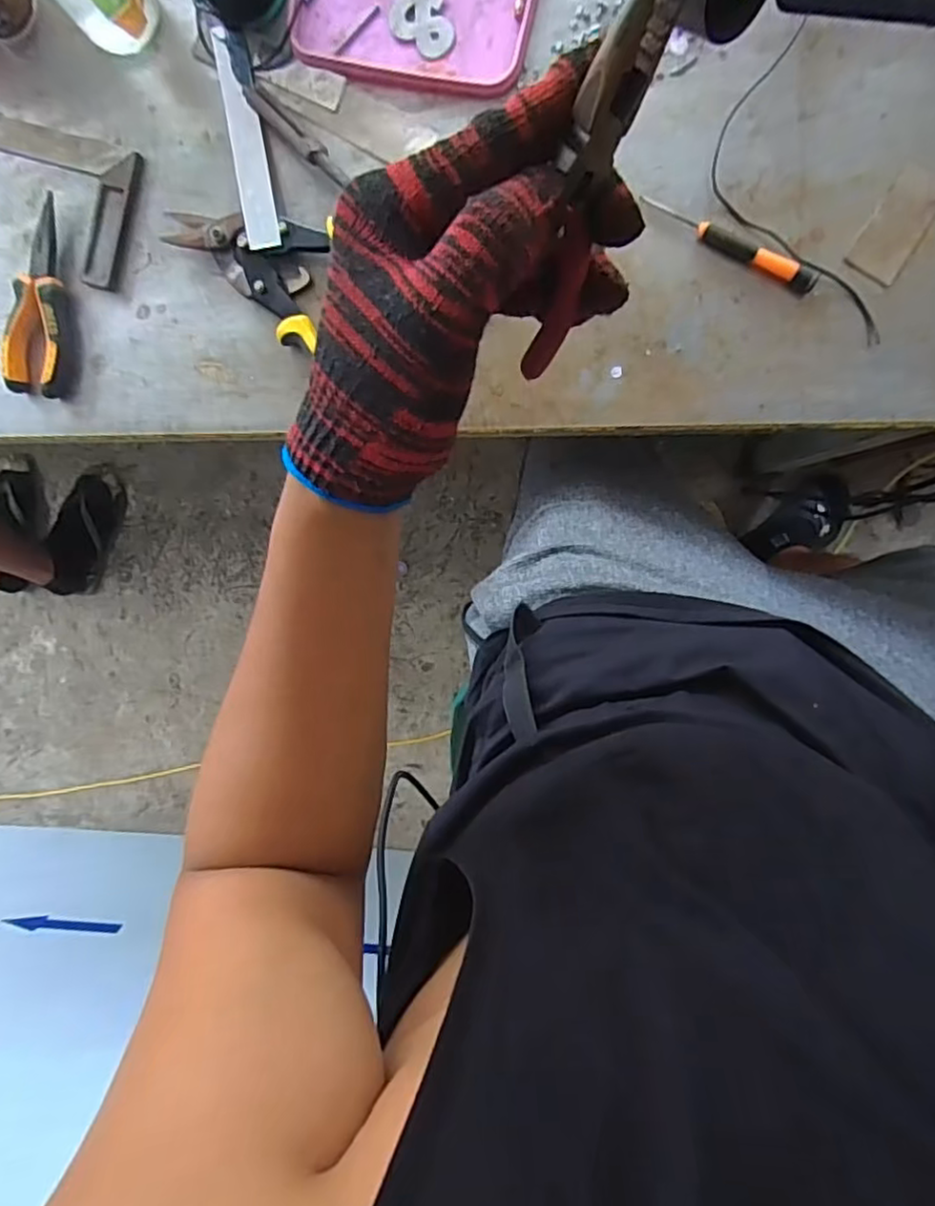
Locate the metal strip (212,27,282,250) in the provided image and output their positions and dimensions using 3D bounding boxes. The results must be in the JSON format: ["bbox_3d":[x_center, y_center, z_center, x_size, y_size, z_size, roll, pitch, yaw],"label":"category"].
[{"bbox_3d":[-0.176,-0.370,0.513,0.027,0.005,0.182,-12,86,6],"label":"metal strip"}]

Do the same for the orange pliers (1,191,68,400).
[{"bbox_3d":[-0.357,-0.255,0.542,0.046,0.023,0.155,14,98,5],"label":"orange pliers"}]

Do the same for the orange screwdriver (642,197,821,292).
[{"bbox_3d":[0.198,-0.272,0.484,0.142,0.014,0.015,30,100,3],"label":"orange screwdriver"}]

